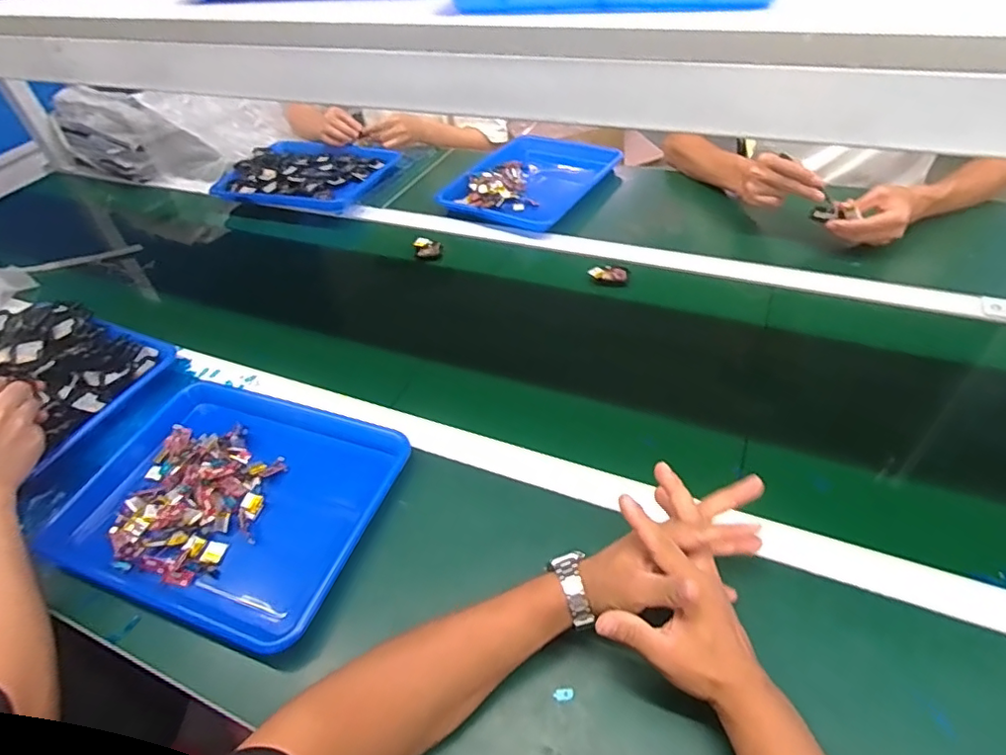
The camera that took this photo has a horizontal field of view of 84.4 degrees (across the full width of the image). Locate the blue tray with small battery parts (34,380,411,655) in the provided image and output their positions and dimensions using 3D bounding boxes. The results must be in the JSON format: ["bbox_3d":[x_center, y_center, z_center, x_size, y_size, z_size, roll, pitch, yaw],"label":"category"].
[{"bbox_3d":[-0.291,0.126,0.607,0.333,0.039,0.259,12,47,18],"label":"blue tray with small battery parts"}]

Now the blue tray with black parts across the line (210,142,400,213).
[{"bbox_3d":[-0.400,-0.422,1.156,0.336,0.046,0.237,10,47,17],"label":"blue tray with black parts across the line"}]

